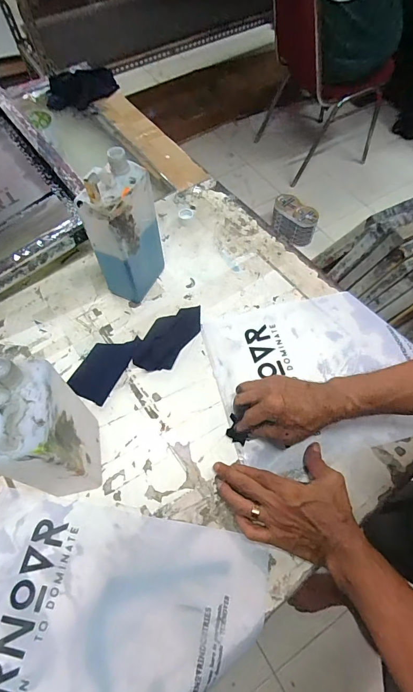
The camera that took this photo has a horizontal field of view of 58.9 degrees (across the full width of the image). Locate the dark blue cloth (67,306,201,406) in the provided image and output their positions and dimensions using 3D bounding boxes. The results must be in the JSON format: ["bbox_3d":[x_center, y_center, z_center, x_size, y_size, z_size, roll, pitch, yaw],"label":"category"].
[{"bbox_3d":[-0.102,0.006,0.563,0.221,0.026,0.086,-29,66,-10],"label":"dark blue cloth"}]

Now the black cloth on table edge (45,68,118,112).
[{"bbox_3d":[-0.309,-0.634,0.898,0.168,0.035,0.127,-17,63,-13],"label":"black cloth on table edge"}]

